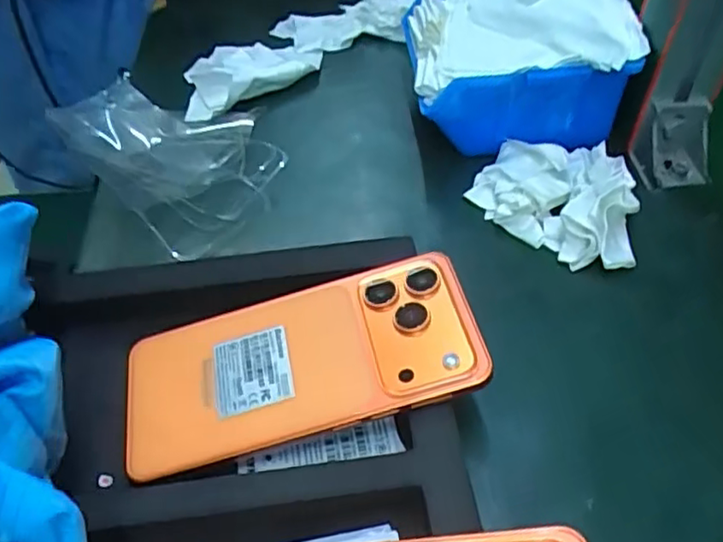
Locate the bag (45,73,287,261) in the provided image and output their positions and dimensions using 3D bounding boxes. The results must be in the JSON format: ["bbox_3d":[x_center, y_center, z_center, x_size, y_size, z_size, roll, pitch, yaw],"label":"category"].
[{"bbox_3d":[-0.126,-0.081,0.434,0.106,0.033,0.163,-35,58,-25],"label":"bag"}]

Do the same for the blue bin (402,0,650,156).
[{"bbox_3d":[0.102,-0.146,0.423,0.138,0.066,0.116,0,50,1],"label":"blue bin"}]

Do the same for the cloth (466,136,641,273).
[{"bbox_3d":[0.123,-0.047,0.374,0.097,0.033,0.077,35,59,26],"label":"cloth"}]

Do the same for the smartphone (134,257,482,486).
[{"bbox_3d":[-0.030,0.042,0.290,0.163,0.009,0.074,-17,52,3],"label":"smartphone"}]

